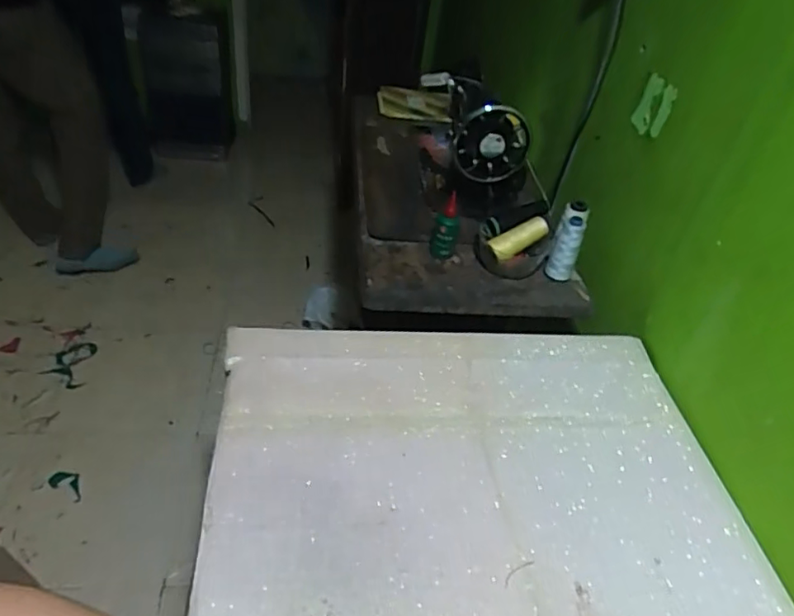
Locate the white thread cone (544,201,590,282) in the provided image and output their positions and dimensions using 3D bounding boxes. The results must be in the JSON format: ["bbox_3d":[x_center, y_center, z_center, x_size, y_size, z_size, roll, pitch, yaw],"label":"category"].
[{"bbox_3d":[0.291,-0.106,0.983,0.048,0.127,0.054,20,41,15],"label":"white thread cone"}]

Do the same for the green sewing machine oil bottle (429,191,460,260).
[{"bbox_3d":[0.085,-0.135,0.985,0.045,0.110,0.034,9,39,2],"label":"green sewing machine oil bottle"}]

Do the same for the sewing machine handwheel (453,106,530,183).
[{"bbox_3d":[0.164,-0.281,0.994,0.124,0.134,0.040,0,40,-12],"label":"sewing machine handwheel"}]

